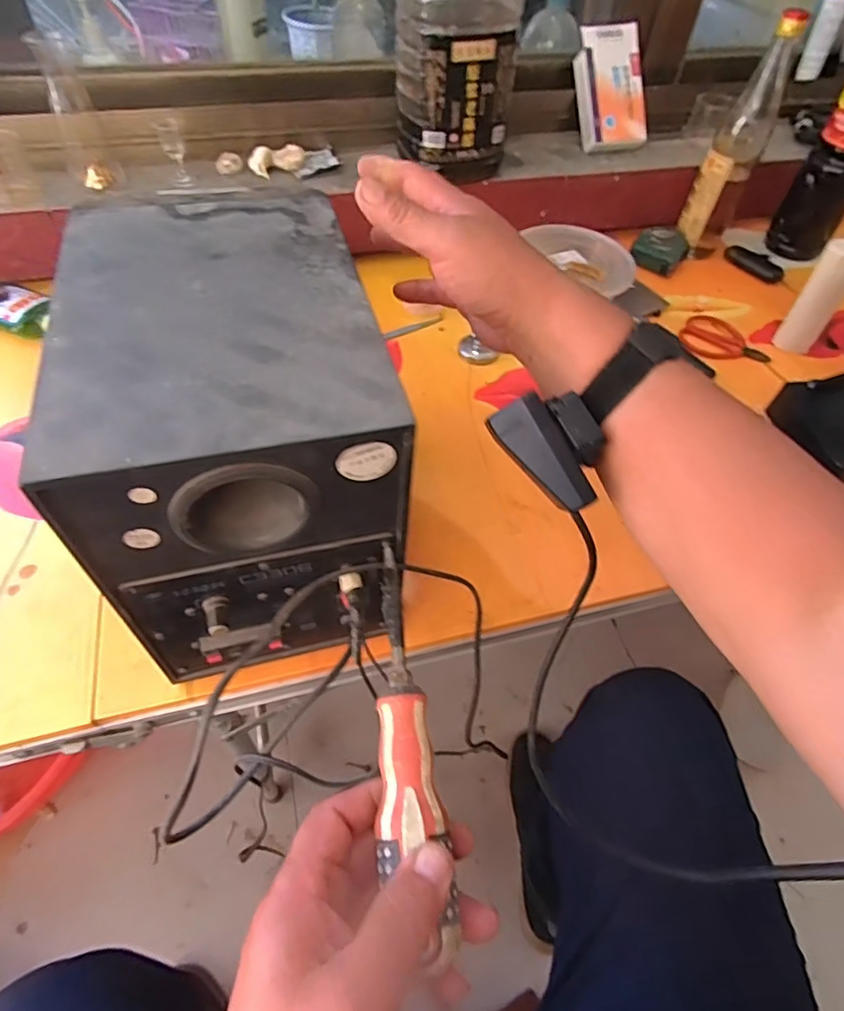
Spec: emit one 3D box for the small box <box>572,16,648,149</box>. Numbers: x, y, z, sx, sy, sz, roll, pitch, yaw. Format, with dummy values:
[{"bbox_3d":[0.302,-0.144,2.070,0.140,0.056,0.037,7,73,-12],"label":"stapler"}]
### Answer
[{"bbox_3d":[0.249,-0.548,0.736,0.088,0.142,0.026,-10,11,-10],"label":"small box"}]

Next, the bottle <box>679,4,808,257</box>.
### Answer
[{"bbox_3d":[0.392,-0.443,0.694,0.058,0.252,0.065,25,56,14],"label":"bottle"}]

